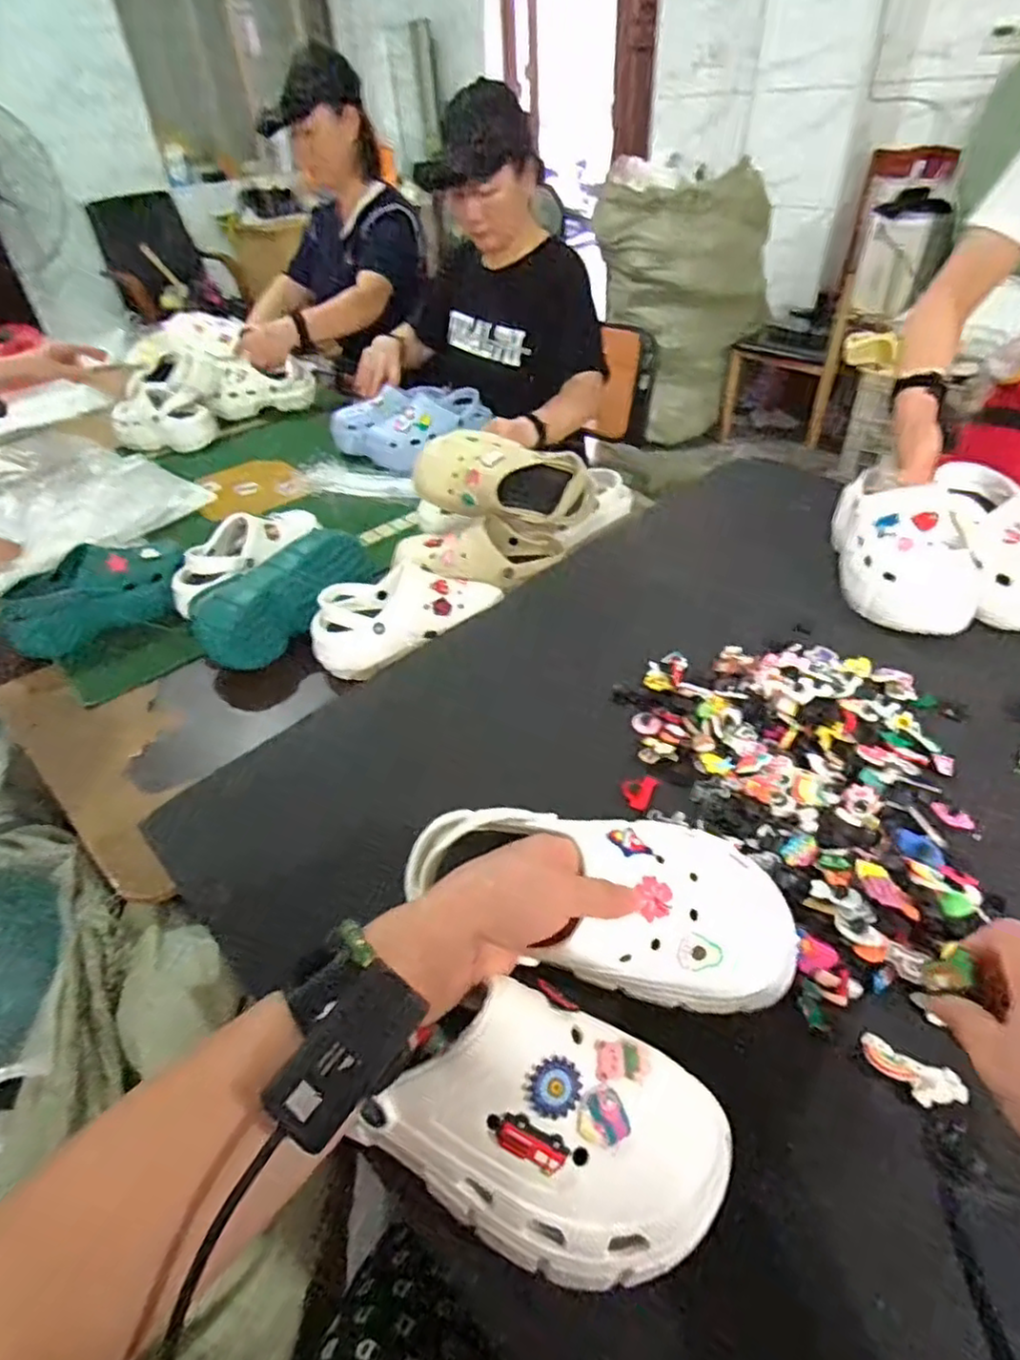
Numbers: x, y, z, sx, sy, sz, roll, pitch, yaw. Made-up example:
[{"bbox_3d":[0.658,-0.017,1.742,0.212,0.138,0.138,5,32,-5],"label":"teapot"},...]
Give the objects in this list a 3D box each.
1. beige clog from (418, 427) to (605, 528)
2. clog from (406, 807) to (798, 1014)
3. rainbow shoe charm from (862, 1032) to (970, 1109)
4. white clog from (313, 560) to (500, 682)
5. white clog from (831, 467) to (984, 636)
[{"bbox_3d":[-0.004,-0.278,0.945,0.259,0.112,0.113,10,42,-4],"label":"beige clog"},{"bbox_3d":[0.054,0.134,0.423,0.239,0.079,0.109,16,45,13],"label":"clog"},{"bbox_3d":[0.242,0.236,0.401,0.054,0.008,0.027,20,47,26],"label":"rainbow shoe charm"},{"bbox_3d":[-0.134,-0.085,0.864,0.242,0.088,0.113,-19,43,-14],"label":"white clog"},{"bbox_3d":[0.445,-0.151,0.757,0.117,0.107,0.210,5,42,11],"label":"white clog"}]

